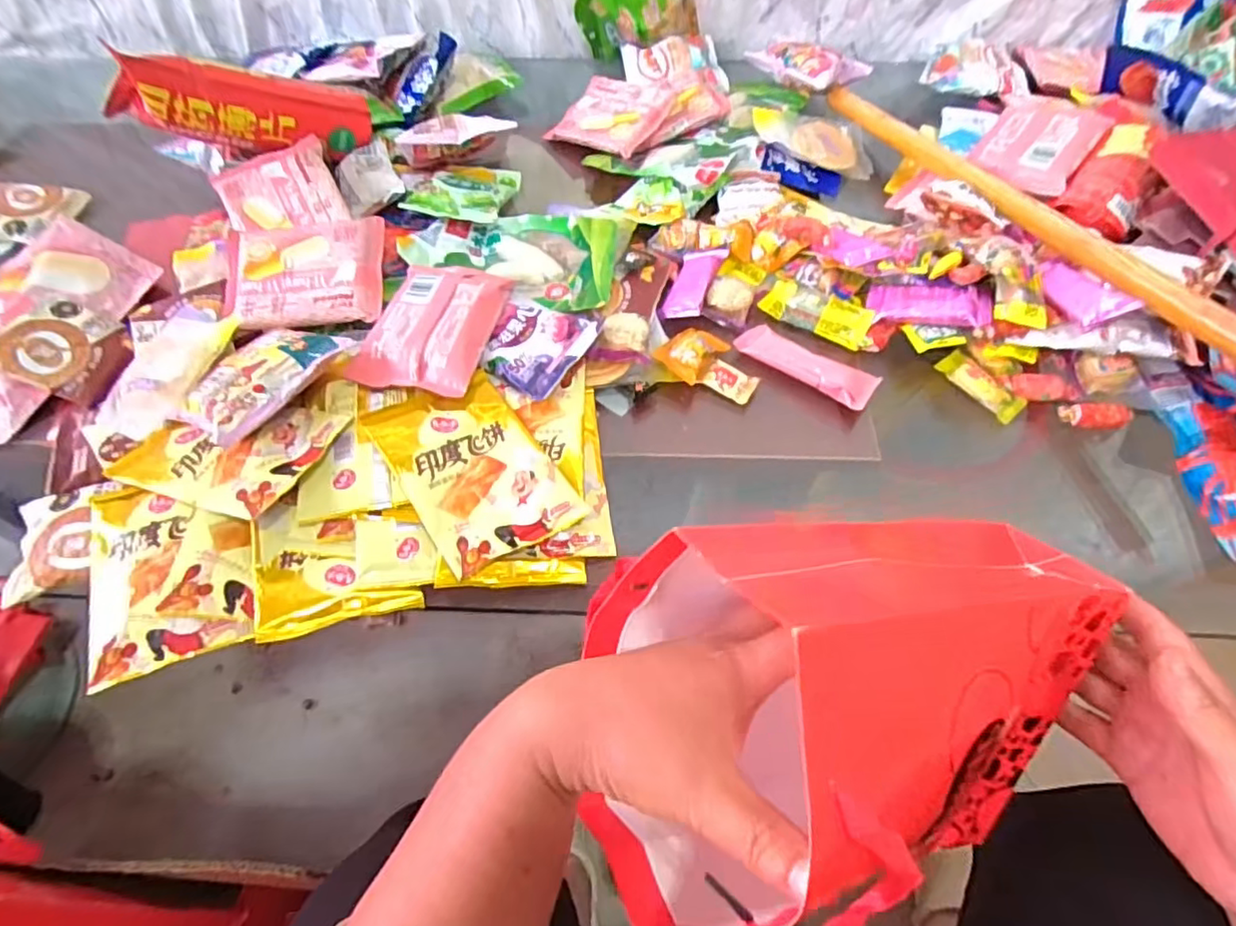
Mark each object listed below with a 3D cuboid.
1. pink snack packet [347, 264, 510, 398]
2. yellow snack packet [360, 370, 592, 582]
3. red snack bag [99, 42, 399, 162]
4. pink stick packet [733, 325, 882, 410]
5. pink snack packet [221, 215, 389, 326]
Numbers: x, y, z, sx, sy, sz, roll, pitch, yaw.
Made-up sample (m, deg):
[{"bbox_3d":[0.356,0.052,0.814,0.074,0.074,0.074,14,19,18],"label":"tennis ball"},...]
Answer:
[{"bbox_3d":[-0.148,-0.113,0.515,0.095,0.034,0.130,13,57,9],"label":"pink snack packet"},{"bbox_3d":[-0.107,-0.003,0.458,0.100,0.028,0.154,-30,61,-18],"label":"yellow snack packet"},{"bbox_3d":[-0.331,-0.333,0.593,0.235,0.074,0.038,-15,54,-38],"label":"red snack bag"},{"bbox_3d":[0.161,-0.087,0.536,0.120,0.015,0.035,31,62,20],"label":"pink stick packet"},{"bbox_3d":[-0.276,-0.165,0.545,0.134,0.014,0.102,-5,75,-2],"label":"pink snack packet"}]

